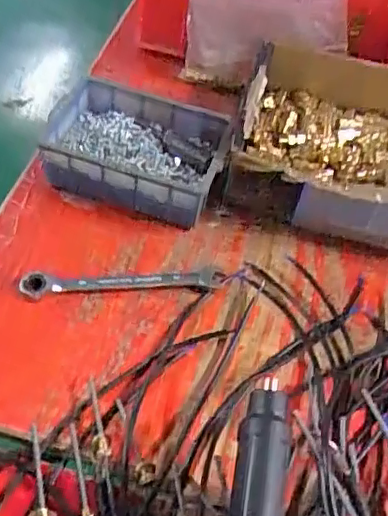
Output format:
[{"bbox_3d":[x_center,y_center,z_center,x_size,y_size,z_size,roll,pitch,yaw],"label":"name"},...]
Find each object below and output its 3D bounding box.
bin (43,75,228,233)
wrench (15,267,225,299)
[{"bbox_3d":[-0.052,-0.090,0.521,0.153,0.053,0.109,15,52,6],"label":"bin"},{"bbox_3d":[-0.055,0.018,0.463,0.150,0.012,0.020,-1,52,-7],"label":"wrench"}]

